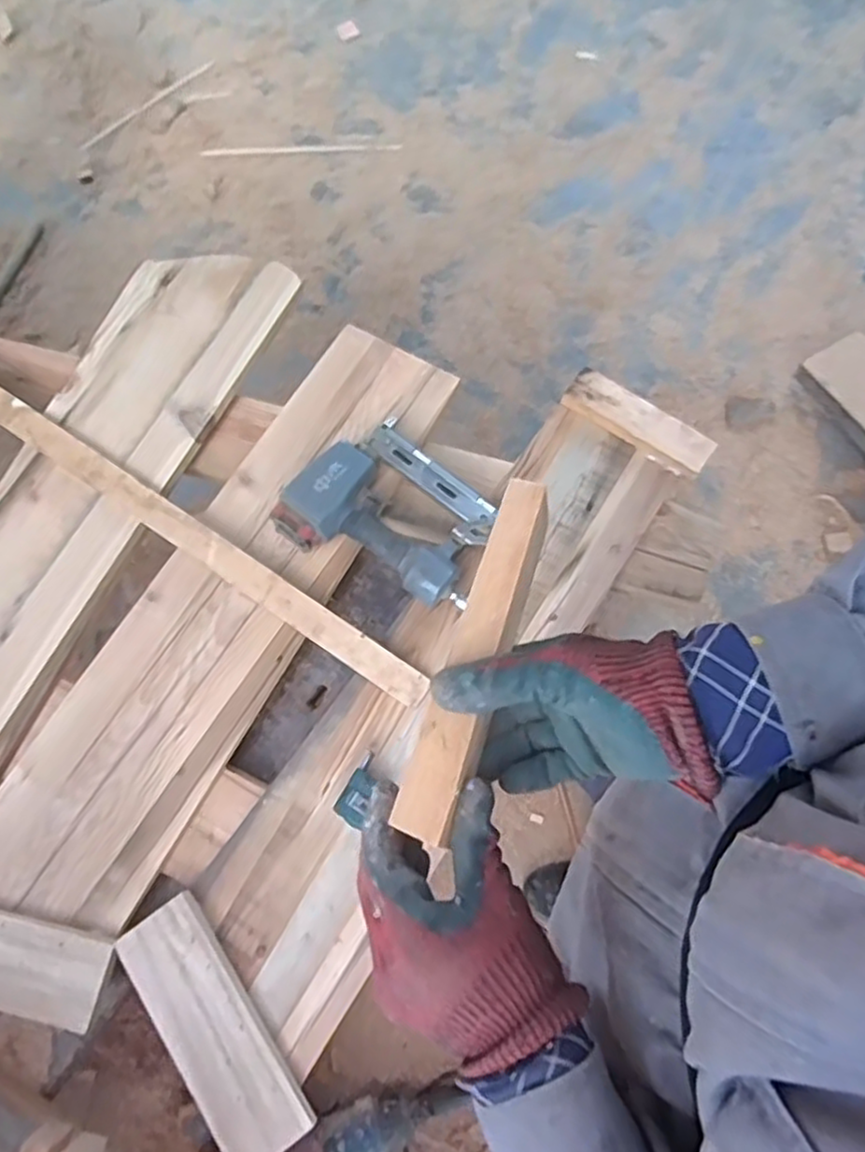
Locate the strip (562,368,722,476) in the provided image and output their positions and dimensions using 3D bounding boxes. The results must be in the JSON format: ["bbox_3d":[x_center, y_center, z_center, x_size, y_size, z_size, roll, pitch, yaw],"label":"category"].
[{"bbox_3d":[0.284,-0.215,0.979,0.210,0.031,0.053,34,78,12],"label":"strip"}]

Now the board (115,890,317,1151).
[{"bbox_3d":[-0.255,0.523,0.816,0.103,0.027,0.286,-35,75,-7],"label":"board"}]

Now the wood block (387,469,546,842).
[{"bbox_3d":[0.029,0.043,0.419,0.034,0.015,0.220,17,74,8],"label":"wood block"}]

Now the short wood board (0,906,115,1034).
[{"bbox_3d":[-0.528,0.452,0.847,0.287,0.015,0.102,13,75,7],"label":"short wood board"}]

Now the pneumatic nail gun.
[{"bbox_3d":[-0.038,-0.092,0.948,0.285,0.070,0.208,23,76,9],"label":"pneumatic nail gun"}]

